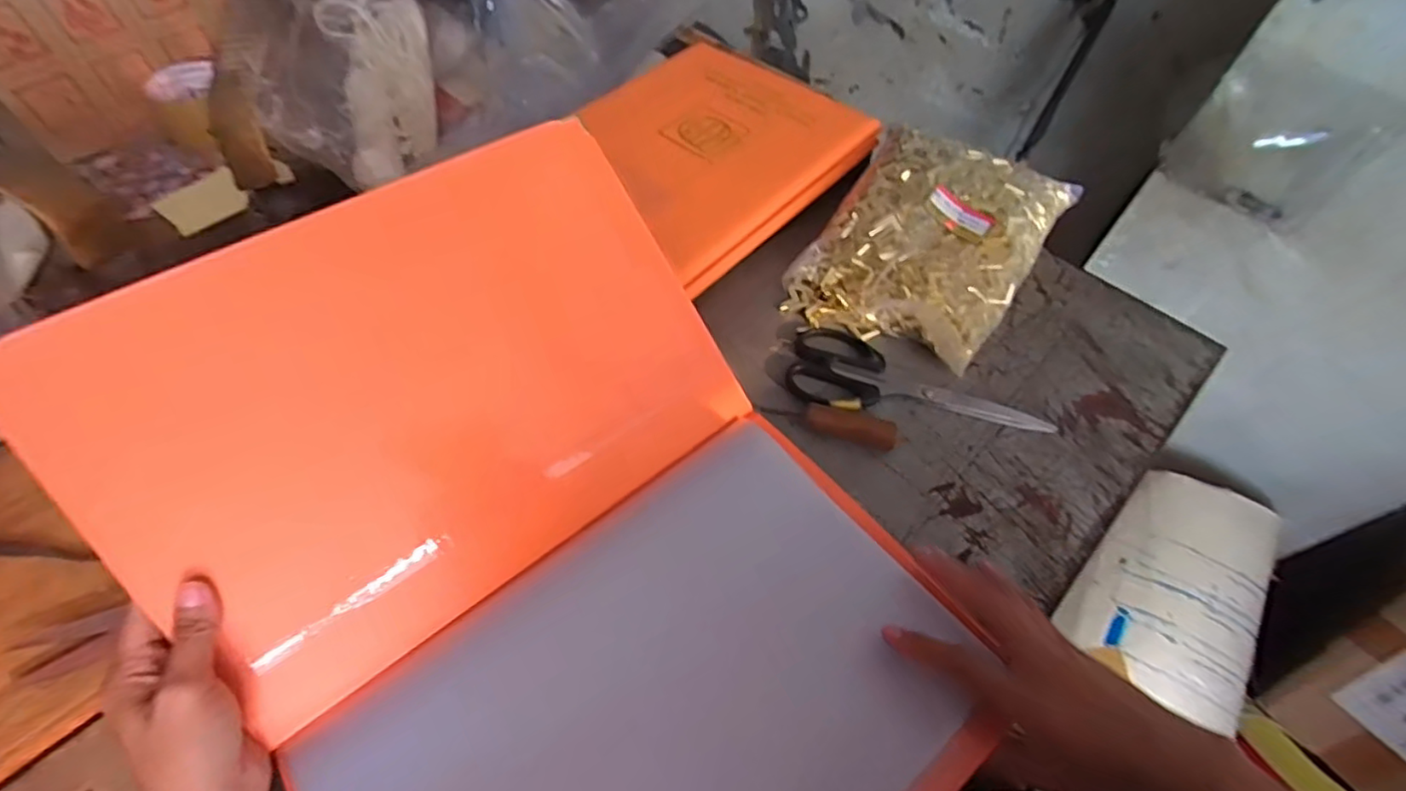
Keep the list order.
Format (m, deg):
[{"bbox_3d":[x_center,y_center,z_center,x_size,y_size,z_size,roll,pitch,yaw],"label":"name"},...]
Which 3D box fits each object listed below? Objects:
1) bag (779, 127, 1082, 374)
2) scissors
[{"bbox_3d":[0.199,-0.140,0.529,0.178,0.061,0.238,27,58,17],"label":"bag"},{"bbox_3d":[0.163,-0.006,0.466,0.193,0.011,0.071,13,56,8],"label":"scissors"}]

